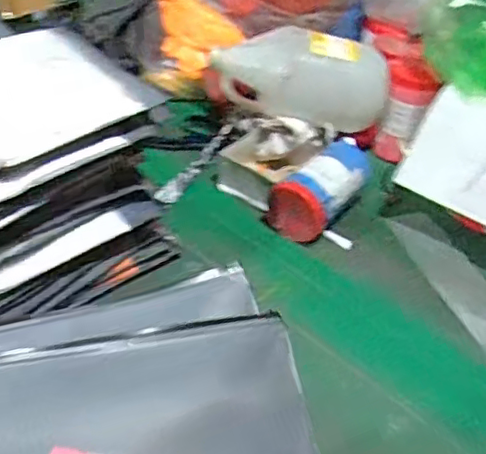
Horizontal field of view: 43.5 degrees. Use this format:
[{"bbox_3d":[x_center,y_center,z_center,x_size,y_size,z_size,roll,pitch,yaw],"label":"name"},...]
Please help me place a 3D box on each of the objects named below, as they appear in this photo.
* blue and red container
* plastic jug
[{"bbox_3d":[0.118,-0.055,0.949,0.100,0.086,0.173,29,46,24],"label":"blue and red container"},{"bbox_3d":[0.100,-0.251,1.028,0.274,0.123,0.144,19,43,15],"label":"plastic jug"}]

